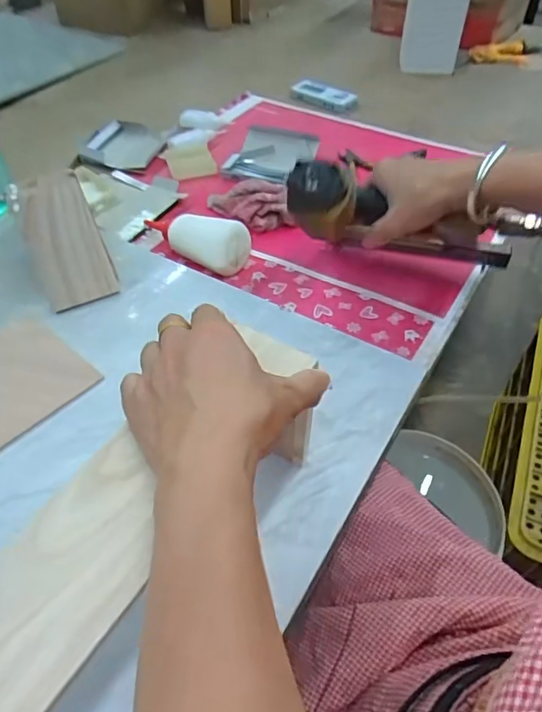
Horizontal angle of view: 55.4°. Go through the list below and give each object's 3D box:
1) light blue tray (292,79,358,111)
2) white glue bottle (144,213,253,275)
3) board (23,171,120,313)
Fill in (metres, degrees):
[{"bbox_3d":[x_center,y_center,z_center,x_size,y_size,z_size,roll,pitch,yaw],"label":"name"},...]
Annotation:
[{"bbox_3d":[0.101,-0.502,0.995,0.132,0.032,0.031,26,52,21],"label":"light blue tray"},{"bbox_3d":[-0.100,-0.156,0.654,0.160,0.049,0.057,28,53,23],"label":"white glue bottle"},{"bbox_3d":[-0.227,-0.128,0.571,0.073,0.012,0.142,-23,96,-27],"label":"board"}]

